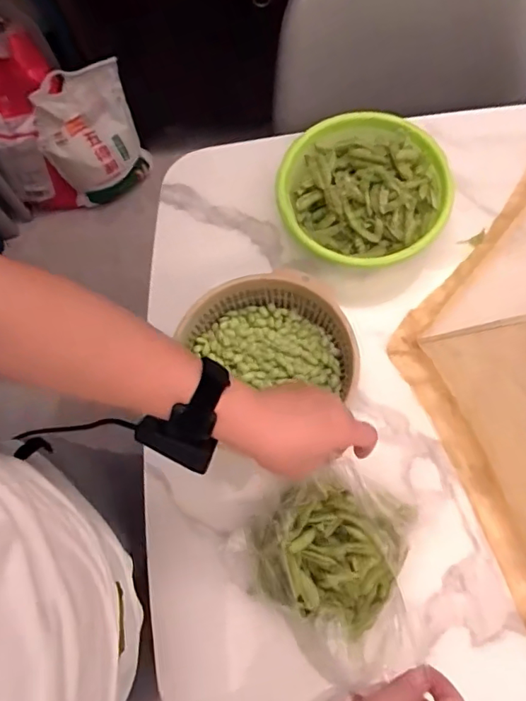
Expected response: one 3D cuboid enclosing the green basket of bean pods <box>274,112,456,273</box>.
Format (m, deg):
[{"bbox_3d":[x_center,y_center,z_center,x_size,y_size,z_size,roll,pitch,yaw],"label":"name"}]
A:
[{"bbox_3d":[0.122,-0.190,0.644,0.199,0.088,0.194,-1,70,2],"label":"green basket of bean pods"}]

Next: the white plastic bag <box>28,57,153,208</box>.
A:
[{"bbox_3d":[-0.467,-0.574,1.489,0.267,0.379,0.132,-24,71,-7],"label":"white plastic bag"}]

